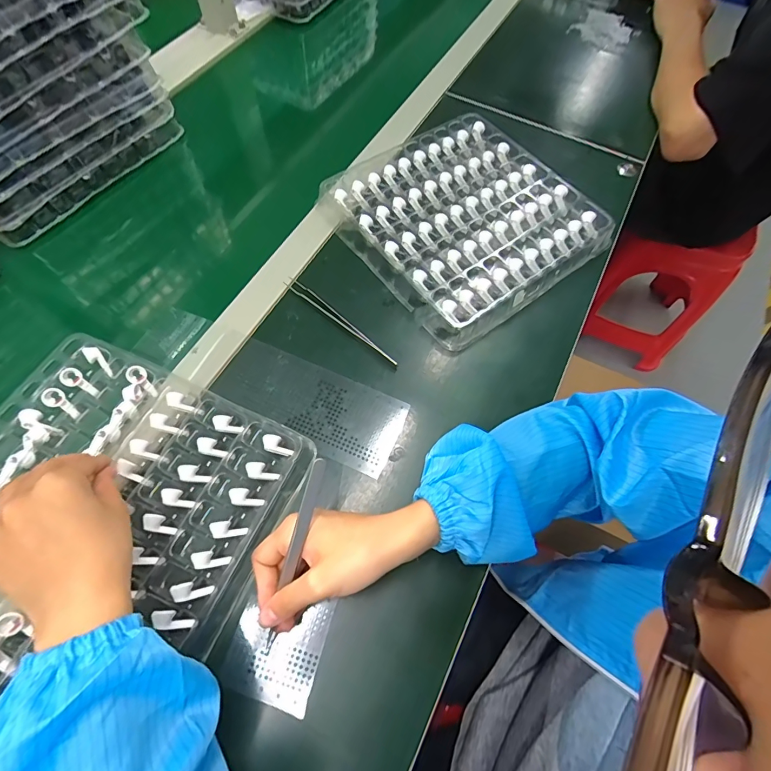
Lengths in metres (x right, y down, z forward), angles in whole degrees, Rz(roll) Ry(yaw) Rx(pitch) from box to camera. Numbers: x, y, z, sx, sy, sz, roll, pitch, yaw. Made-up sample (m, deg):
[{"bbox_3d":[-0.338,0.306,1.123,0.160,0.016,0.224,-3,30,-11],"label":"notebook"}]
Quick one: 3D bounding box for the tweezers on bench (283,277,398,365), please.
[{"bbox_3d":[-0.049,-0.068,0.434,0.154,0.008,0.011,39,69,16],"label":"tweezers on bench"}]

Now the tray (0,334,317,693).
[{"bbox_3d":[-0.226,0.102,0.337,0.251,0.032,0.252,24,68,9],"label":"tray"}]

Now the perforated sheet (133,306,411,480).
[{"bbox_3d":[-0.114,-0.004,0.407,0.269,0.005,0.073,24,66,9],"label":"perforated sheet"}]

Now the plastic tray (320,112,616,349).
[{"bbox_3d":[0.091,-0.200,0.487,0.249,0.028,0.254,-35,70,-17],"label":"plastic tray"}]

